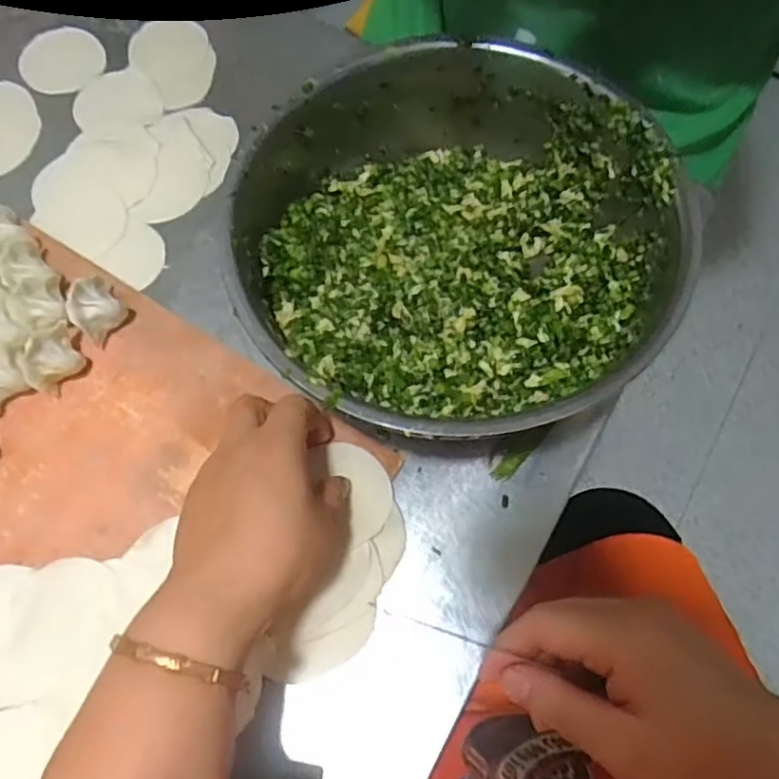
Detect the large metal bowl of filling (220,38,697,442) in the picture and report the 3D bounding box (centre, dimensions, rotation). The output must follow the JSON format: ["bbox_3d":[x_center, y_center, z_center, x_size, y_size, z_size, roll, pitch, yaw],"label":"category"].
[{"bbox_3d":[0.041,-0.099,0.420,0.238,0.090,0.267,-33,77,-12],"label":"large metal bowl of filling"}]

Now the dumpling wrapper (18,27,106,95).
[{"bbox_3d":[-0.285,-0.286,0.562,0.073,0.004,0.069,0,69,0],"label":"dumpling wrapper"}]

